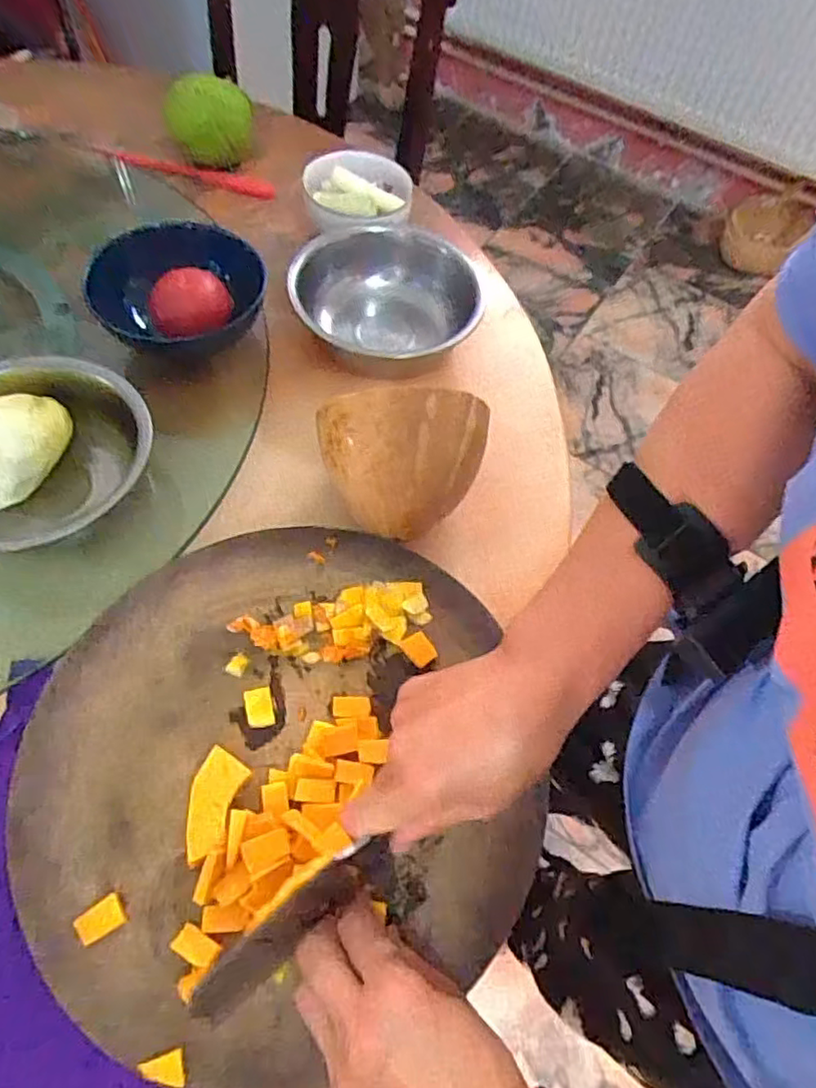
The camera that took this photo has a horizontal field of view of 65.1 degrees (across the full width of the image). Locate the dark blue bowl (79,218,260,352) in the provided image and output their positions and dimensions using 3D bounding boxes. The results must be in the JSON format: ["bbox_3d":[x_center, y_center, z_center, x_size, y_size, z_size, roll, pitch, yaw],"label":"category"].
[{"bbox_3d":[-0.214,-0.243,0.602,0.140,0.059,0.134,-1,61,-6],"label":"dark blue bowl"}]

